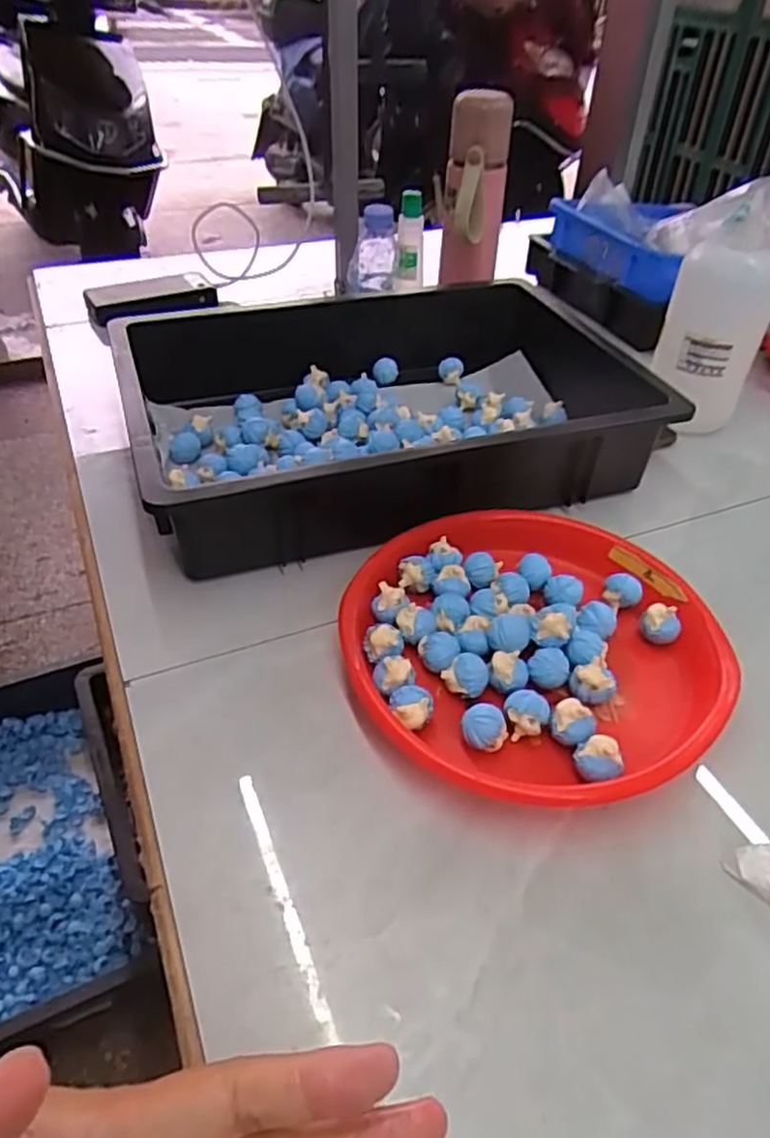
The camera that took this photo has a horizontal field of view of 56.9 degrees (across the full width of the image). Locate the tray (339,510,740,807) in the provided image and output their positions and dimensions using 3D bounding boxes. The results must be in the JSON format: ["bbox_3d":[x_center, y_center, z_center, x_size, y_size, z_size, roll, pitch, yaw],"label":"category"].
[{"bbox_3d":[0.102,0.051,0.492,0.250,0.037,0.244,1,41,0],"label":"tray"}]

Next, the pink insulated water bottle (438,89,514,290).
[{"bbox_3d":[0.097,-0.398,0.793,0.065,0.211,0.087,7,42,7],"label":"pink insulated water bottle"}]

